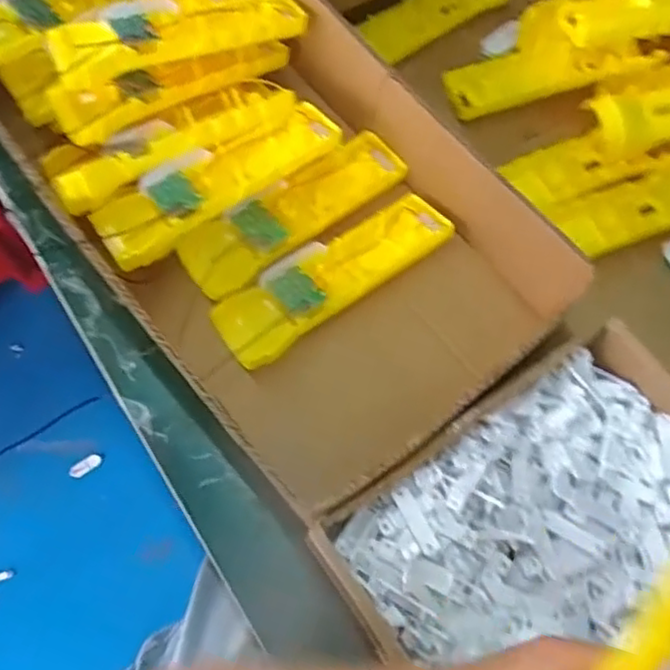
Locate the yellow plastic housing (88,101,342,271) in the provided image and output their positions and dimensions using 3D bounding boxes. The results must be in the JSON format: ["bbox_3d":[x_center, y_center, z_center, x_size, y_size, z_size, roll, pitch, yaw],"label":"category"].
[{"bbox_3d":[-0.076,-0.101,0.434,0.164,0.033,0.047,-34,72,-16],"label":"yellow plastic housing"}]

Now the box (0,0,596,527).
[{"bbox_3d":[-0.062,-0.114,0.448,0.240,0.091,0.420,-38,74,-17],"label":"box"}]

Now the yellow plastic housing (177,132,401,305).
[{"bbox_3d":[-0.025,-0.084,0.447,0.167,0.021,0.050,-33,72,-16],"label":"yellow plastic housing"}]

